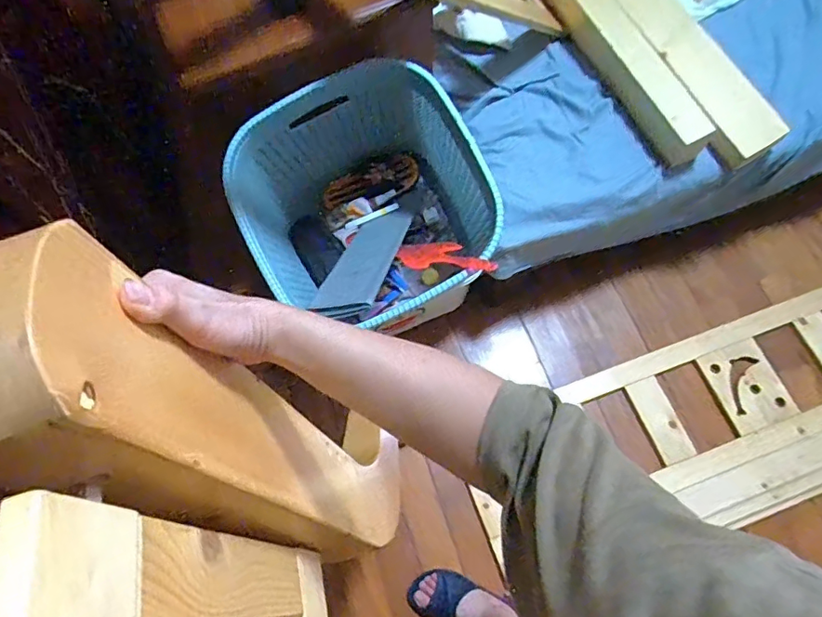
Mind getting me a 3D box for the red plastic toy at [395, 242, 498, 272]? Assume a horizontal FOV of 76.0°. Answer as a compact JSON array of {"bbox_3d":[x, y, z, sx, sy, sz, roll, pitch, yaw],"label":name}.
[{"bbox_3d":[0.057,-0.090,0.920,0.069,0.018,0.262,-52,35,-16],"label":"red plastic toy"}]

